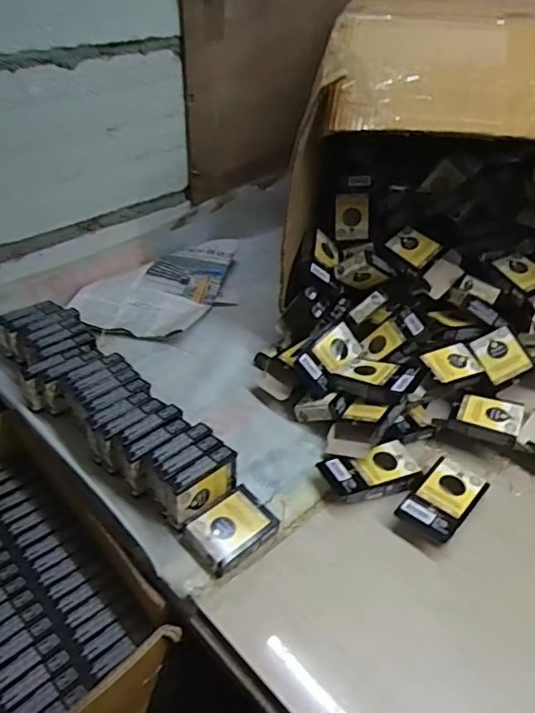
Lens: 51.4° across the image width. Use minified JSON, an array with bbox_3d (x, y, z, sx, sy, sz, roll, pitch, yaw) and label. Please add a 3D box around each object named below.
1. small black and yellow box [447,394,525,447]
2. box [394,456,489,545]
[{"bbox_3d":[0.236,0.065,0.595,0.066,0.017,0.053,19,40,22],"label":"small black and yellow box"},{"bbox_3d":[0.171,0.141,0.545,0.054,0.021,0.089,29,45,32],"label":"box"}]

